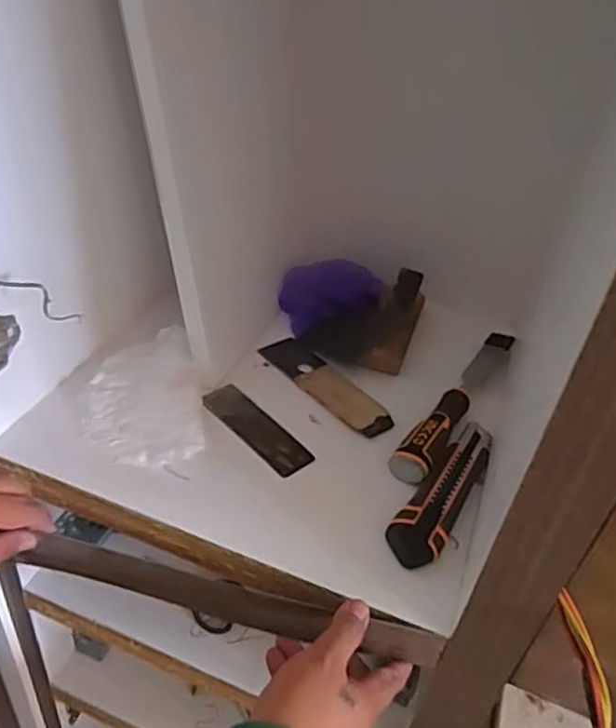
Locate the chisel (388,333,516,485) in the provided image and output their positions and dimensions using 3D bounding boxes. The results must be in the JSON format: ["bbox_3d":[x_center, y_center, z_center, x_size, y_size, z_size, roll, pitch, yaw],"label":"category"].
[{"bbox_3d":[0.159,0.034,0.668,0.035,0.025,0.269,25,41,22],"label":"chisel"}]

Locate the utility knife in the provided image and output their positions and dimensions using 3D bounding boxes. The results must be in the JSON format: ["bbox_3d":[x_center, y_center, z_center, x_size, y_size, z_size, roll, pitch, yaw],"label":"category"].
[{"bbox_3d":[0.132,0.109,0.576,0.044,0.016,0.189,27,41,23],"label":"utility knife"}]

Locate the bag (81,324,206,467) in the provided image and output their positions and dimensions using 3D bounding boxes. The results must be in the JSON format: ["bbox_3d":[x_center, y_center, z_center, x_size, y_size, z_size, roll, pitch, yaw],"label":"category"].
[{"bbox_3d":[-0.162,0.029,0.612,0.105,0.030,0.166,-5,39,-16],"label":"bag"}]

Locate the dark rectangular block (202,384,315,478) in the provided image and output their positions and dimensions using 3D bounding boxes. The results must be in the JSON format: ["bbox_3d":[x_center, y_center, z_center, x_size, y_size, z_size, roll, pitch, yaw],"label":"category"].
[{"bbox_3d":[-0.052,0.062,0.618,0.045,0.007,0.133,-24,47,-34],"label":"dark rectangular block"}]

